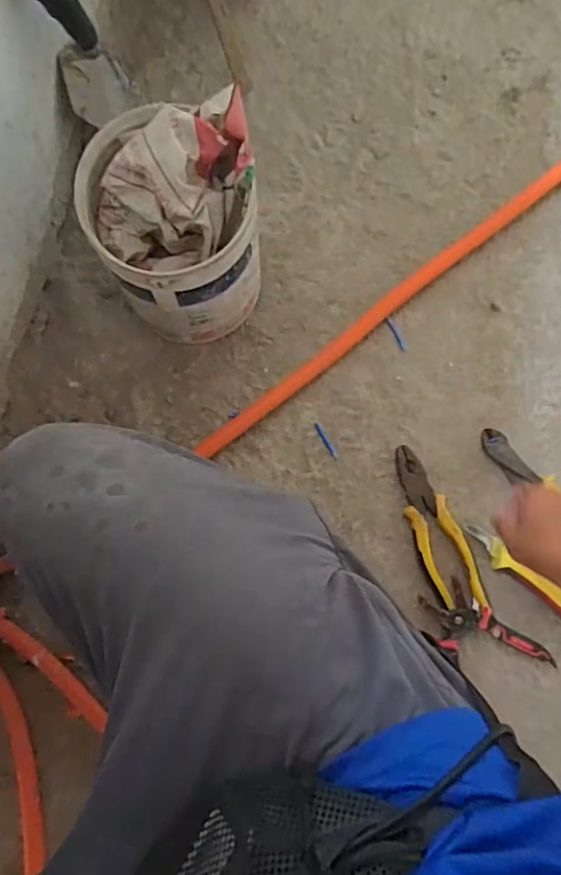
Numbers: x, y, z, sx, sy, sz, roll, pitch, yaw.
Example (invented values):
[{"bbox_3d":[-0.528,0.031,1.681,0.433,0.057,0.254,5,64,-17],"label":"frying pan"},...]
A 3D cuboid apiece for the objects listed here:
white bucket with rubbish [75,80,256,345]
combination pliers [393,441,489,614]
[{"bbox_3d":[-0.106,-0.212,0.604,0.159,0.232,0.172,0,83,-4],"label":"white bucket with rubbish"},{"bbox_3d":[0.186,0.108,0.675,0.060,0.029,0.201,-17,85,-2],"label":"combination pliers"}]

